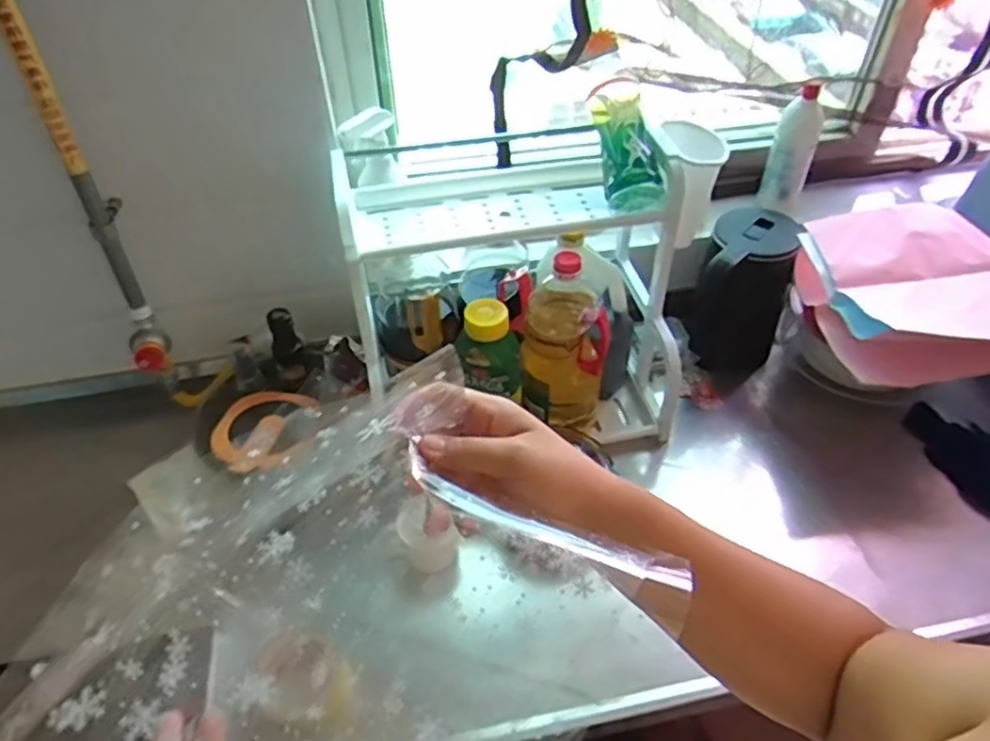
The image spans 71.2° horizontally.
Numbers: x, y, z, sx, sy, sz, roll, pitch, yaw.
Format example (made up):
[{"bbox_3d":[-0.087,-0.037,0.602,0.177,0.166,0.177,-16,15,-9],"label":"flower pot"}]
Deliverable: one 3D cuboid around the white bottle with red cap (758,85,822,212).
[{"bbox_3d":[0.454,-0.335,1.058,0.063,0.186,0.044,15,47,15],"label":"white bottle with red cap"}]

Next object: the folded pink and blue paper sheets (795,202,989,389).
[{"bbox_3d":[0.564,-0.117,0.936,0.284,0.079,0.287,-4,45,-3],"label":"folded pink and blue paper sheets"}]

